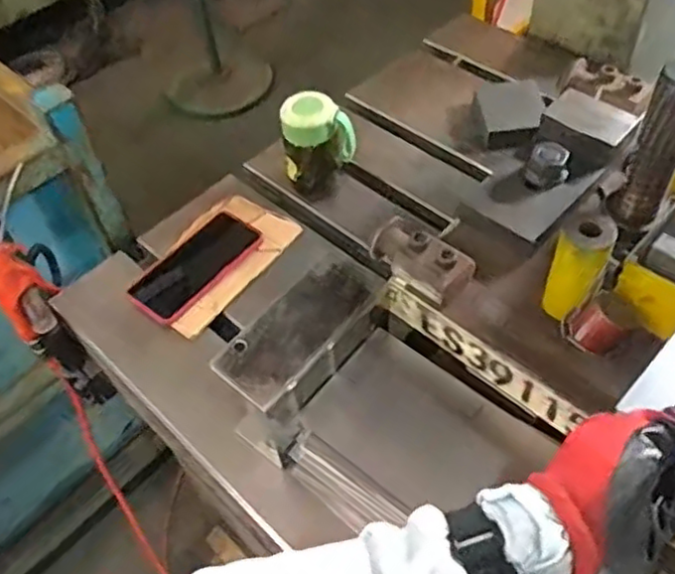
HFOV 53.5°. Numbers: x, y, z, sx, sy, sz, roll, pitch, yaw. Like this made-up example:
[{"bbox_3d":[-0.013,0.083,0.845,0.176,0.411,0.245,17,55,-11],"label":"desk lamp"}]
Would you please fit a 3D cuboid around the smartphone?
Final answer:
[{"bbox_3d":[-0.169,-0.026,0.793,0.084,0.014,0.163,33,58,23],"label":"smartphone"}]

